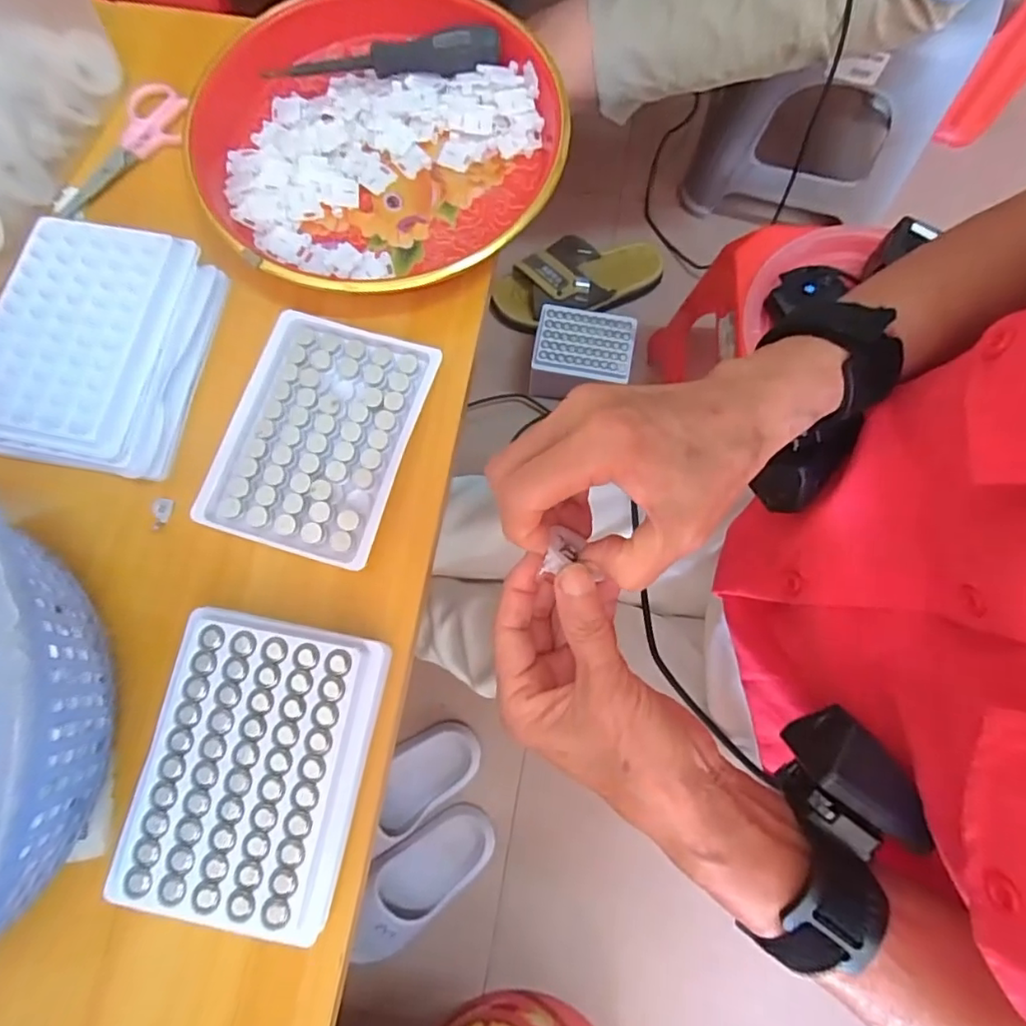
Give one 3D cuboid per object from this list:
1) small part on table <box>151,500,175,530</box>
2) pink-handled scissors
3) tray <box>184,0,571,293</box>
[{"bbox_3d":[-0.190,0.000,0.307,0.010,0.004,0.018,16,77,3],"label":"small part on table"},{"bbox_3d":[-0.241,-0.224,0.356,0.039,0.008,0.105,25,78,5],"label":"pink-handled scissors"},{"bbox_3d":[-0.088,-0.230,0.346,0.217,0.027,0.217,0,77,0],"label":"tray"}]

